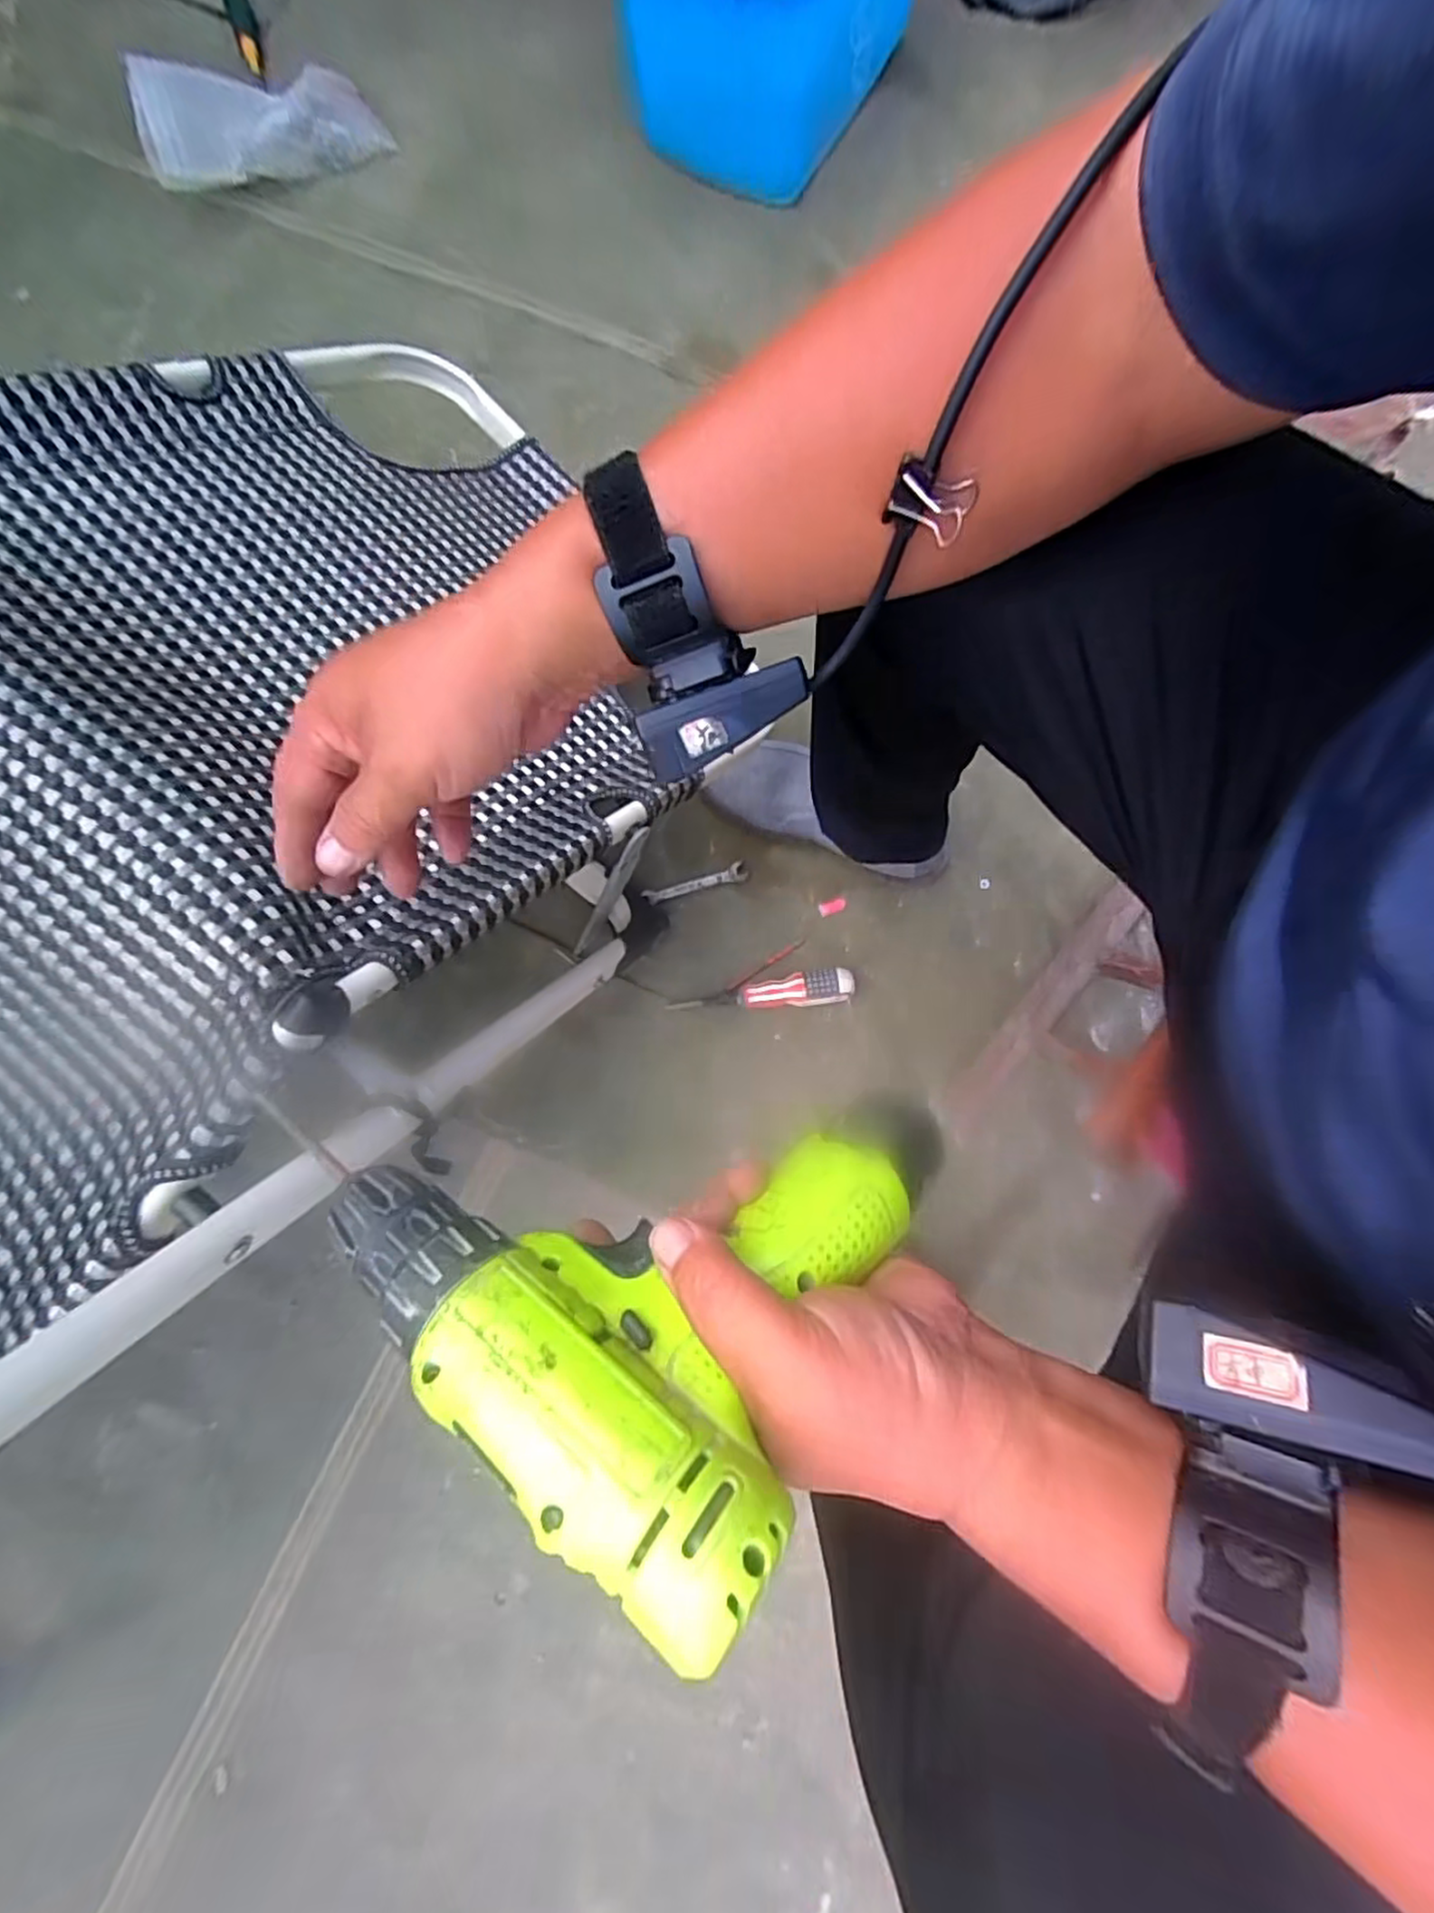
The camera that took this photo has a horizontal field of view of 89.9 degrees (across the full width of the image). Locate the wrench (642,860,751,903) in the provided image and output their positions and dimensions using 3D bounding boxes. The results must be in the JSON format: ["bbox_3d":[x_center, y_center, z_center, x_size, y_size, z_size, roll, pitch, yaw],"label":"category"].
[{"bbox_3d":[-0.022,-0.076,0.750,0.110,0.007,0.019,-16,80,-4],"label":"wrench"}]

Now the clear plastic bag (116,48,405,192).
[{"bbox_3d":[-0.553,-1.020,0.876,0.276,0.068,0.138,-24,81,-18],"label":"clear plastic bag"}]

